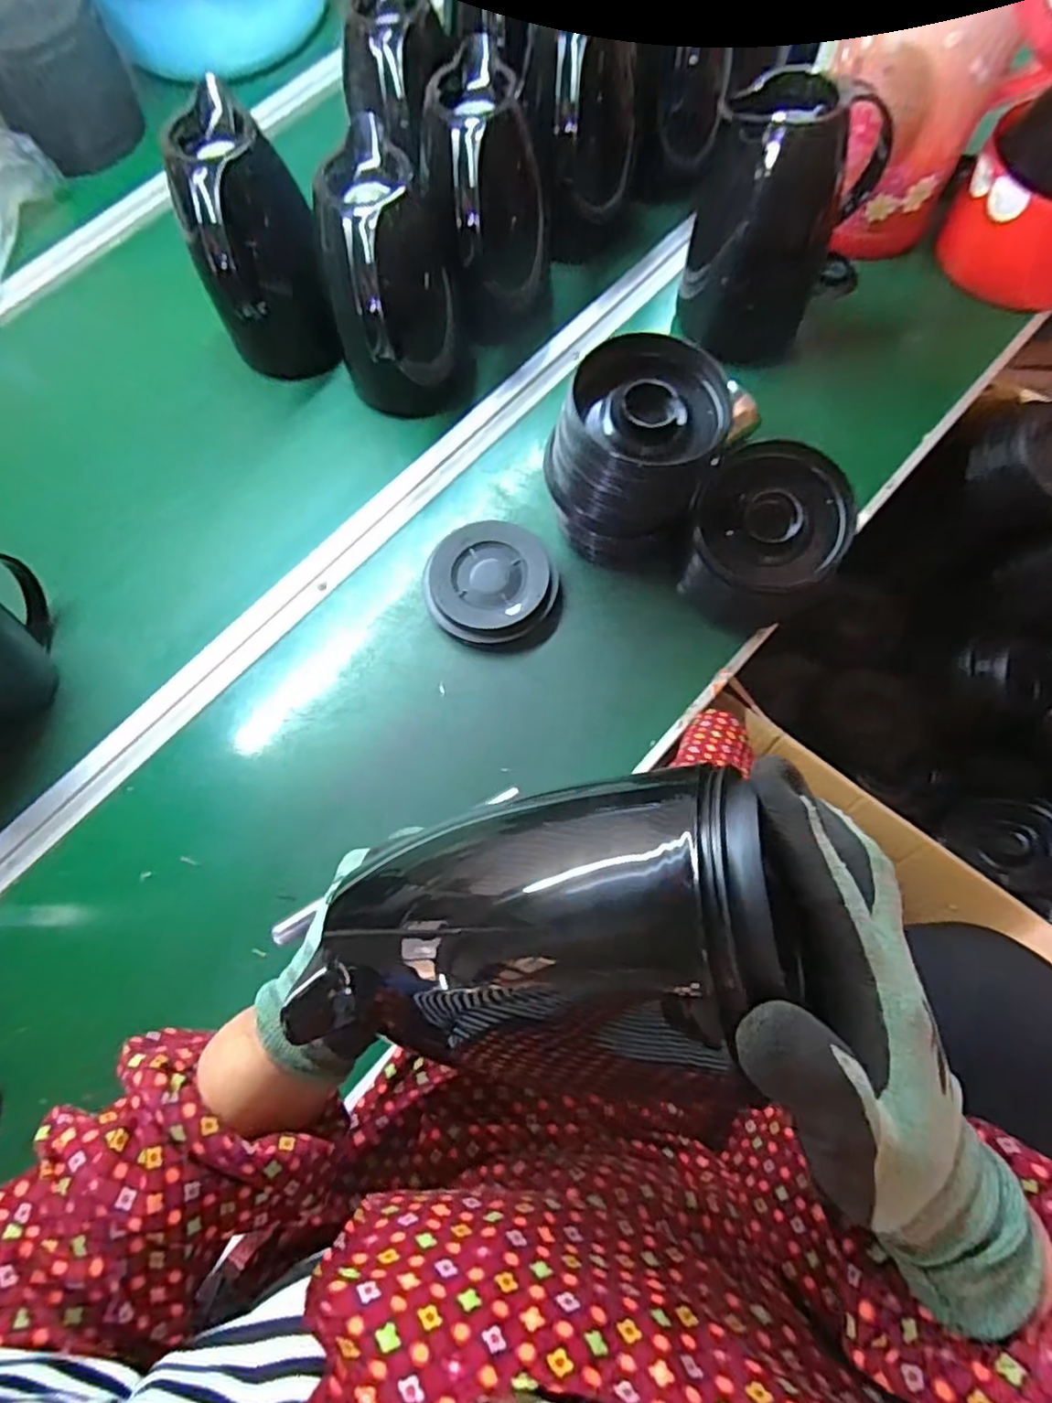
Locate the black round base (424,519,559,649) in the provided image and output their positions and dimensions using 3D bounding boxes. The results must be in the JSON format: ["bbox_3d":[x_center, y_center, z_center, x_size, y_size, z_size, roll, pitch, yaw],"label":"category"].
[{"bbox_3d":[-0.033,-0.107,0.599,0.114,0.028,0.112,0,73,0],"label":"black round base"}]

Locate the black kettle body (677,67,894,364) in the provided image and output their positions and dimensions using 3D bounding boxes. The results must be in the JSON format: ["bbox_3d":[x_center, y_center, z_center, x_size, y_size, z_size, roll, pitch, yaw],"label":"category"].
[{"bbox_3d":[0.234,-0.441,0.607,0.146,0.212,0.106,19,74,10],"label":"black kettle body"}]

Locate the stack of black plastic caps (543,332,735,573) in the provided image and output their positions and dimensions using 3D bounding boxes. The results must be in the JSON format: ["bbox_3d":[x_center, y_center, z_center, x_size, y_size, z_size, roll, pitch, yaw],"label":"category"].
[{"bbox_3d":[0.093,-0.202,0.551,0.131,0.157,0.117,23,74,11],"label":"stack of black plastic caps"}]

